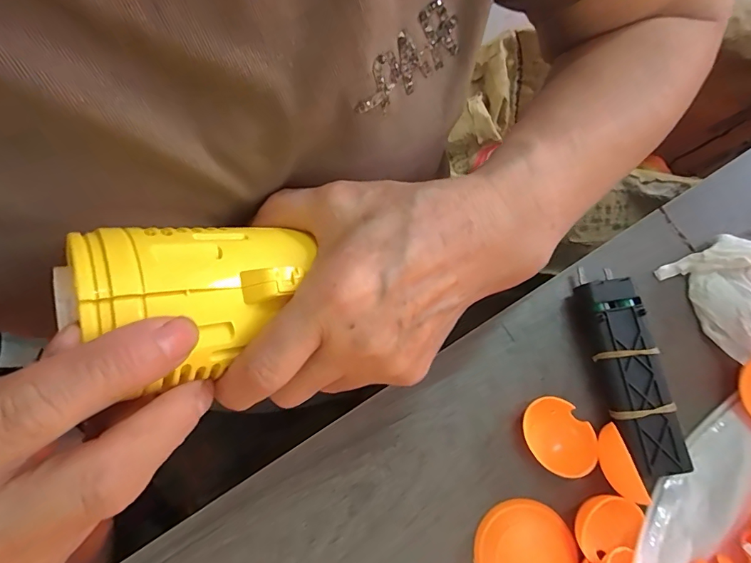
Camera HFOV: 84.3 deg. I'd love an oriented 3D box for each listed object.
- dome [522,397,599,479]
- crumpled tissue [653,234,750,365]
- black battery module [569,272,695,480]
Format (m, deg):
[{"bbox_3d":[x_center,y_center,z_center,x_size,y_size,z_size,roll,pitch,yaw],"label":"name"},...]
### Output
[{"bbox_3d":[0.104,0.089,0.237,0.034,0.014,0.042,-24,72,-6],"label":"dome"},{"bbox_3d":[0.222,0.003,0.254,0.062,0.021,0.063,-30,73,-8],"label":"crumpled tissue"},{"bbox_3d":[0.145,0.049,0.241,0.030,0.021,0.115,-8,72,0],"label":"black battery module"}]

